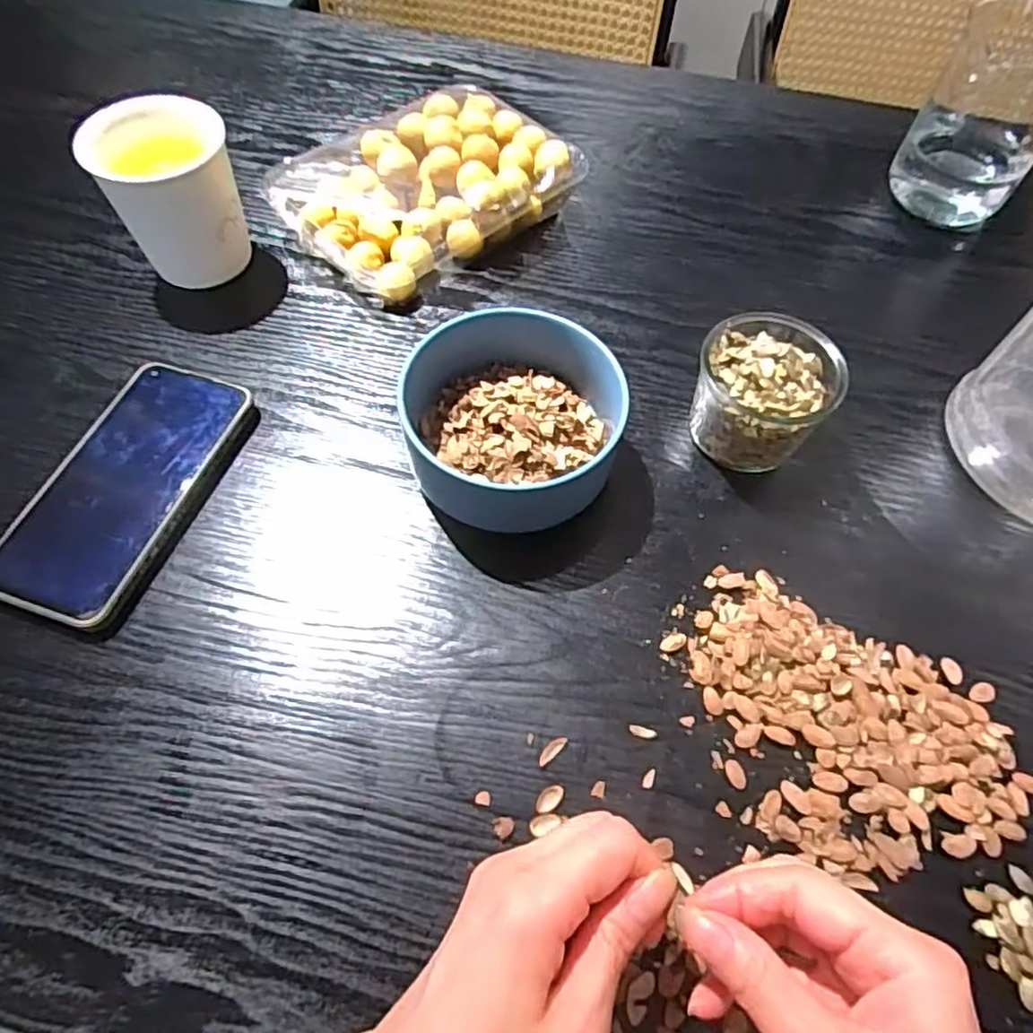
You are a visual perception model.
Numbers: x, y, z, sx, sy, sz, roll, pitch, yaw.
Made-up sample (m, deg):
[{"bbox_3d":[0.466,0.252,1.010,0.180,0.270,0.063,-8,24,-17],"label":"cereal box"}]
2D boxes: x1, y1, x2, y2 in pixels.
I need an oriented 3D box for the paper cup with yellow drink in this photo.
[{"bbox_3d":[-0.218,-0.206,0.438,0.078,0.091,0.079,0,60,-1],"label":"paper cup with yellow drink"}]

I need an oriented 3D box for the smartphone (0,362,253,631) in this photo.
[{"bbox_3d":[-0.221,-0.018,0.381,0.076,0.019,0.161,16,62,8],"label":"smartphone"}]

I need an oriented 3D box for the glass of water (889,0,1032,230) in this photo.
[{"bbox_3d":[0.349,-0.300,0.492,0.085,0.139,0.087,28,64,14],"label":"glass of water"}]

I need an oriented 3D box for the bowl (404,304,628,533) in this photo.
[{"bbox_3d":[-0.001,-0.053,0.381,0.114,0.064,0.118,0,60,-1],"label":"bowl"}]

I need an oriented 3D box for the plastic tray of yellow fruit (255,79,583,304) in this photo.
[{"bbox_3d":[-0.072,-0.246,0.497,0.203,0.047,0.157,-34,66,-18],"label":"plastic tray of yellow fruit"}]

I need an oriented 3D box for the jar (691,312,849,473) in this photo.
[{"bbox_3d":[0.145,-0.074,0.397,0.075,0.065,0.081,0,60,-1],"label":"jar"}]

